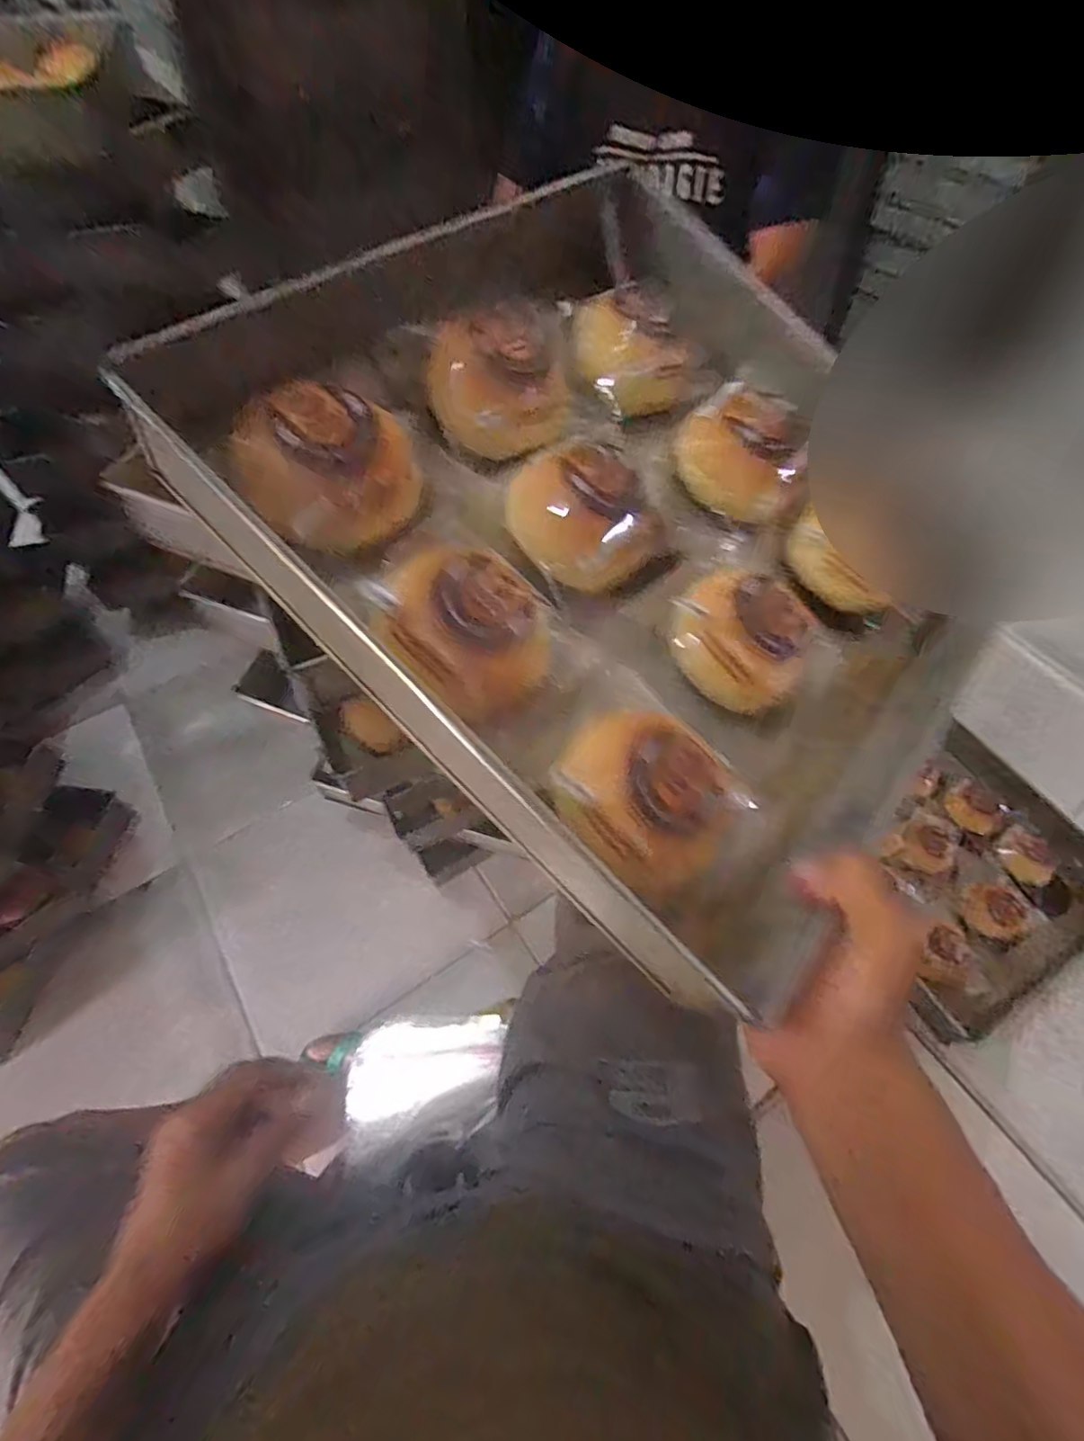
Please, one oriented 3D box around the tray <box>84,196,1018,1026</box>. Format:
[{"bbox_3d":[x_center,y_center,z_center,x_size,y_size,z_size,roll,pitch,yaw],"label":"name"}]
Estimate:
[{"bbox_3d":[0.077,-0.116,0.386,0.456,0.056,0.428,48,62,-2],"label":"tray"}]

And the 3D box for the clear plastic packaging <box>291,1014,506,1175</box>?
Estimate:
[{"bbox_3d":[-0.103,0.323,0.539,0.136,0.025,0.111,-2,47,-2],"label":"clear plastic packaging"}]

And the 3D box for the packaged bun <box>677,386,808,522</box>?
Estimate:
[{"bbox_3d":[0.142,-0.189,0.431,0.084,0.040,0.079,21,60,13],"label":"packaged bun"}]

